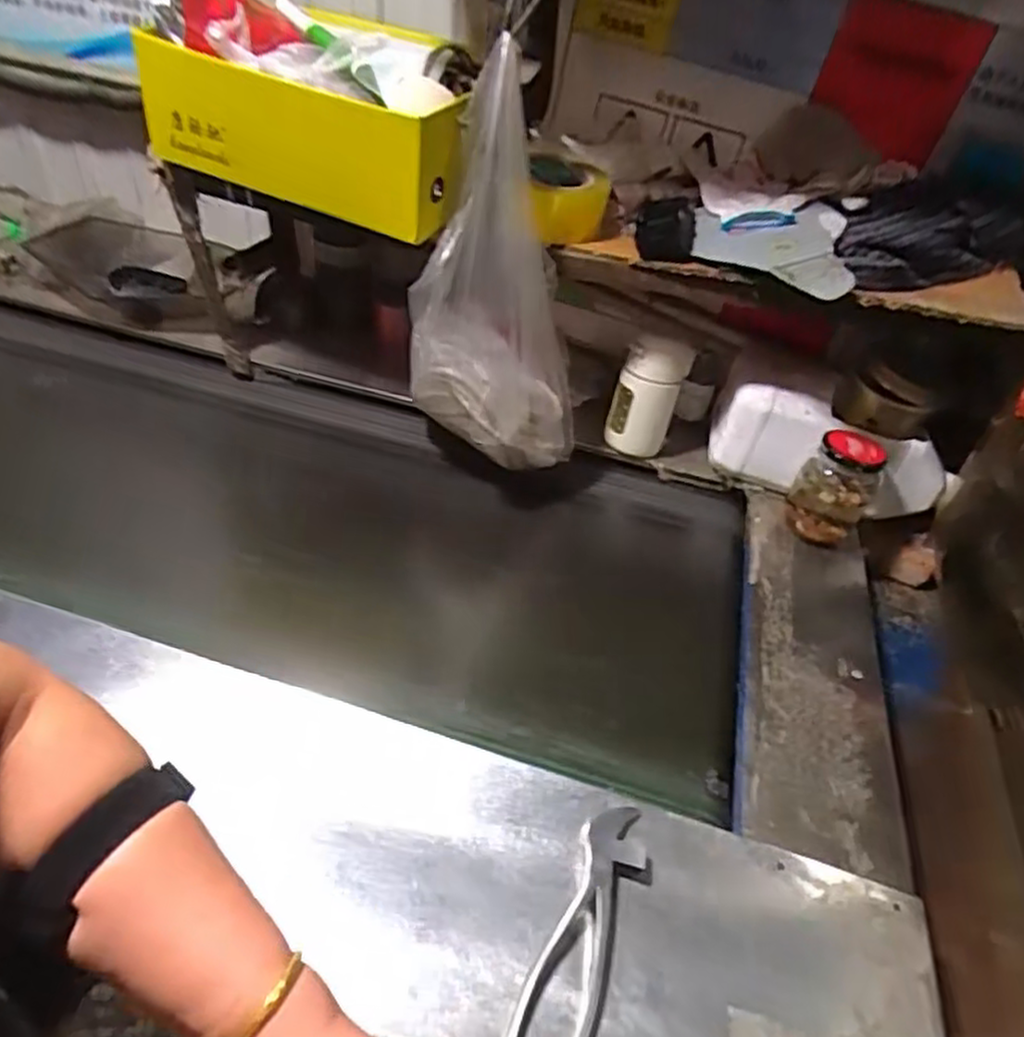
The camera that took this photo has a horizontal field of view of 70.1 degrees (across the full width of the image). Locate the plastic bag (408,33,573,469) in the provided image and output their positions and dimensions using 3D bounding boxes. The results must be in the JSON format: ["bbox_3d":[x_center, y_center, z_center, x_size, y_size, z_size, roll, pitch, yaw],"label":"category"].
[{"bbox_3d":[-0.018,-0.239,0.755,0.164,0.391,0.141,-9,17,-19],"label":"plastic bag"}]

